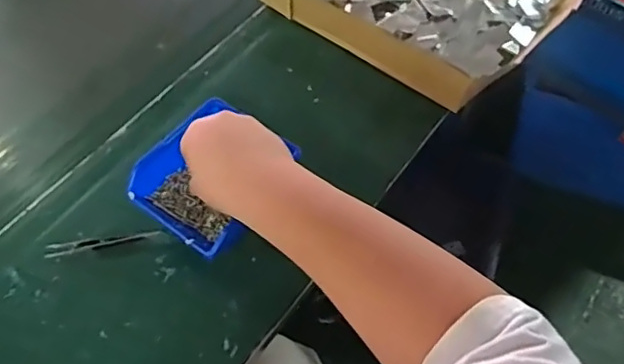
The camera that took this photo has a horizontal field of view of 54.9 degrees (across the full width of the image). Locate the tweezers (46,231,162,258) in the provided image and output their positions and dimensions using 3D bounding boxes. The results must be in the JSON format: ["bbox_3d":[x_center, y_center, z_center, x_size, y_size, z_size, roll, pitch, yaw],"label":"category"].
[{"bbox_3d":[-0.205,0.060,0.593,0.109,0.006,0.013,-9,55,-4],"label":"tweezers"}]

